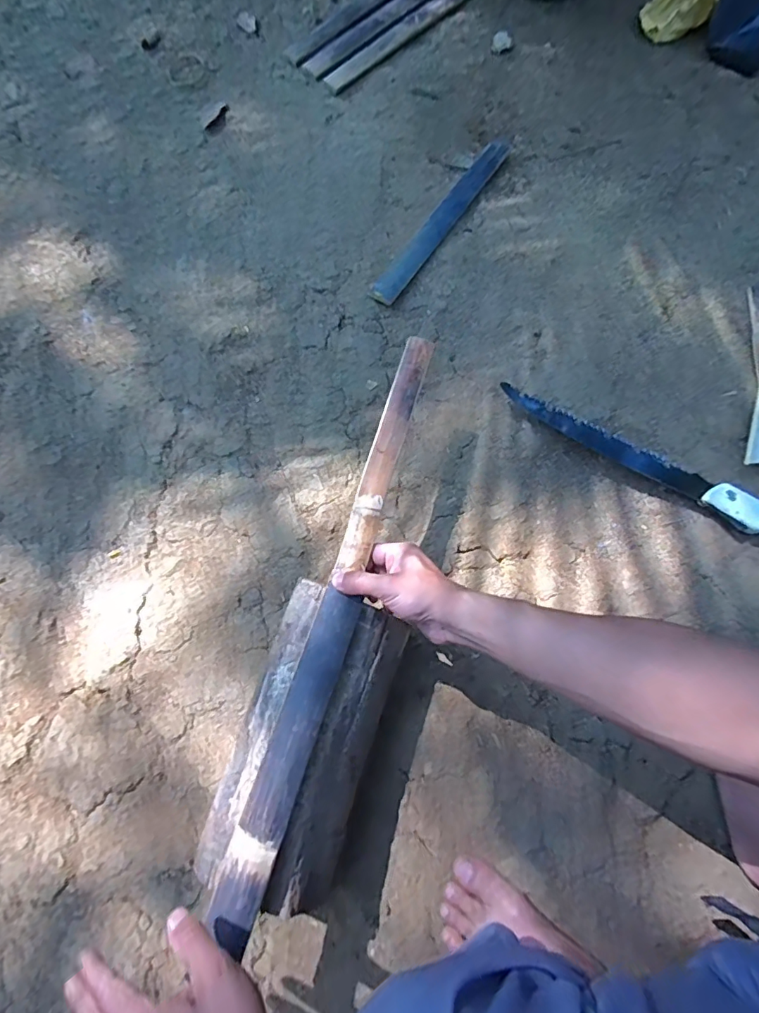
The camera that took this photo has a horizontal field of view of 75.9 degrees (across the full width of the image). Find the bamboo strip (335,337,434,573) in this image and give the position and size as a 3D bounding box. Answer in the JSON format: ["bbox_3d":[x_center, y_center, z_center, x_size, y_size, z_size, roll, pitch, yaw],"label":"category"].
[{"bbox_3d":[0.009,-0.065,0.536,0.034,0.011,0.279,16,75,6],"label":"bamboo strip"}]

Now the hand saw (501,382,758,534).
[{"bbox_3d":[0.429,-0.018,0.600,0.598,0.042,0.085,22,76,7],"label":"hand saw"}]

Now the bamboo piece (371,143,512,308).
[{"bbox_3d":[0.100,-0.442,0.738,0.042,0.016,0.357,32,78,10],"label":"bamboo piece"}]

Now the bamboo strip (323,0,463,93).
[{"bbox_3d":[0.037,-0.851,0.873,0.351,0.010,0.041,-44,78,-10],"label":"bamboo strip"}]

